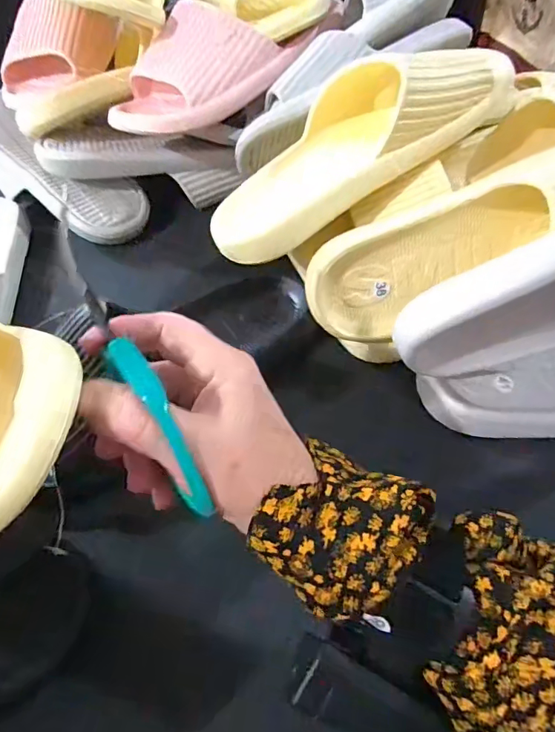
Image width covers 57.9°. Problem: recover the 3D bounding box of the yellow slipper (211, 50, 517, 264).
[{"bbox_3d":[0.054,-0.163,0.358,0.242,0.072,0.096,-33,55,5],"label":"yellow slipper"}]

